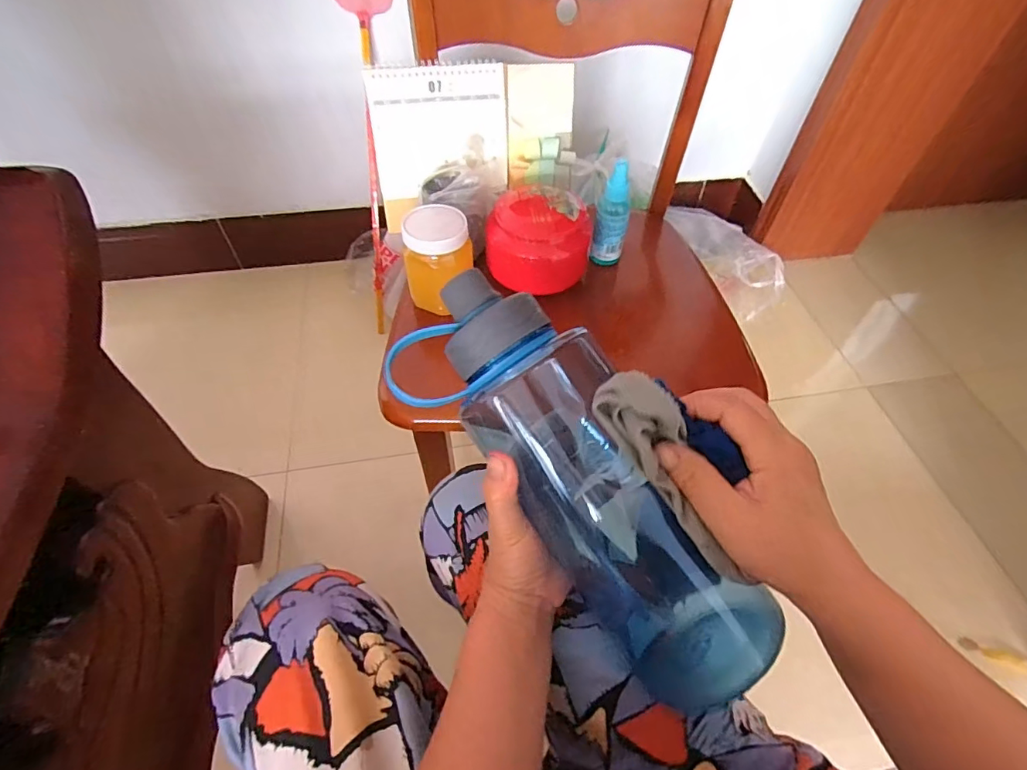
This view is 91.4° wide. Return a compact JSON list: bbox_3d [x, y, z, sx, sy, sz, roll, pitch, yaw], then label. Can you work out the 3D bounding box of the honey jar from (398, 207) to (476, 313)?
[{"bbox_3d":[-0.081,-0.140,0.552,0.075,0.085,0.074,-11,54,-9],"label":"honey jar"}]

